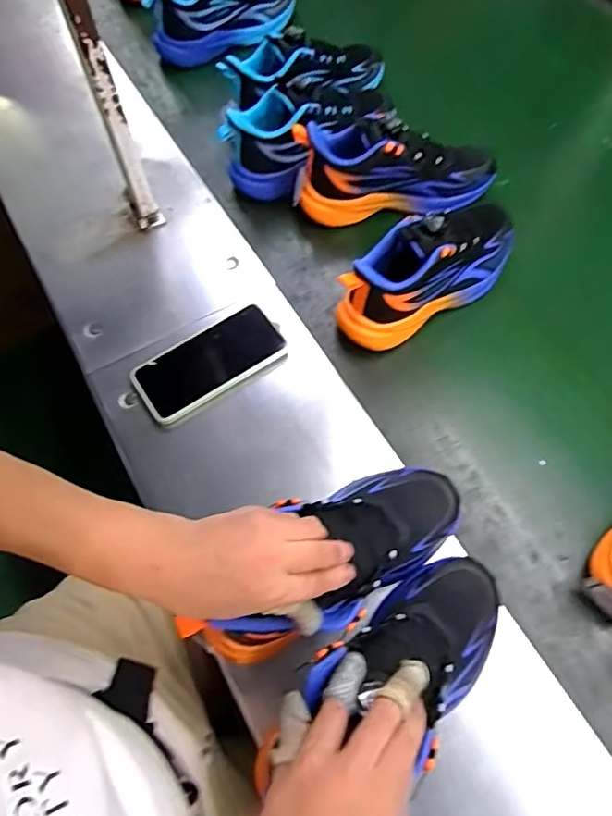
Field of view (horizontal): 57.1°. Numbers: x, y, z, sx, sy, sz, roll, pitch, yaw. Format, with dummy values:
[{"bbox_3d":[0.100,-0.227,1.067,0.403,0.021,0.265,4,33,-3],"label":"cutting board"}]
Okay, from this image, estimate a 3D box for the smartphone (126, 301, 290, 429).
[{"bbox_3d":[-0.103,-0.048,0.607,0.159,0.014,0.081,-31,64,-12],"label":"smartphone"}]

